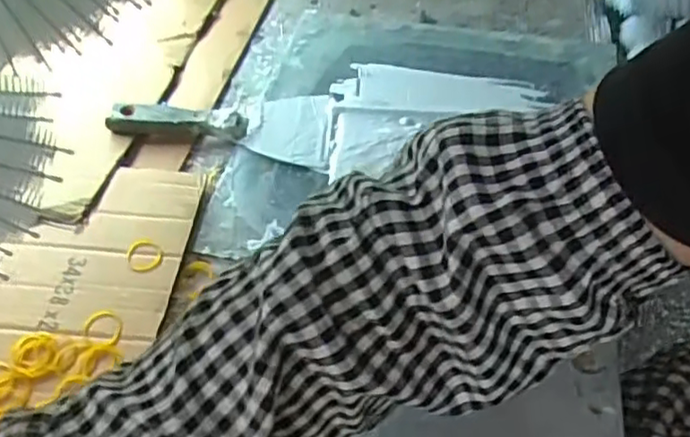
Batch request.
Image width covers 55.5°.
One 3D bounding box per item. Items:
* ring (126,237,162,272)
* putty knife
[{"bbox_3d":[-0.164,0.030,0.537,0.028,0.004,0.029,2,66,-4],"label":"ring"},{"bbox_3d":[-0.116,-0.098,0.636,0.204,0.029,0.088,6,50,5],"label":"putty knife"}]

